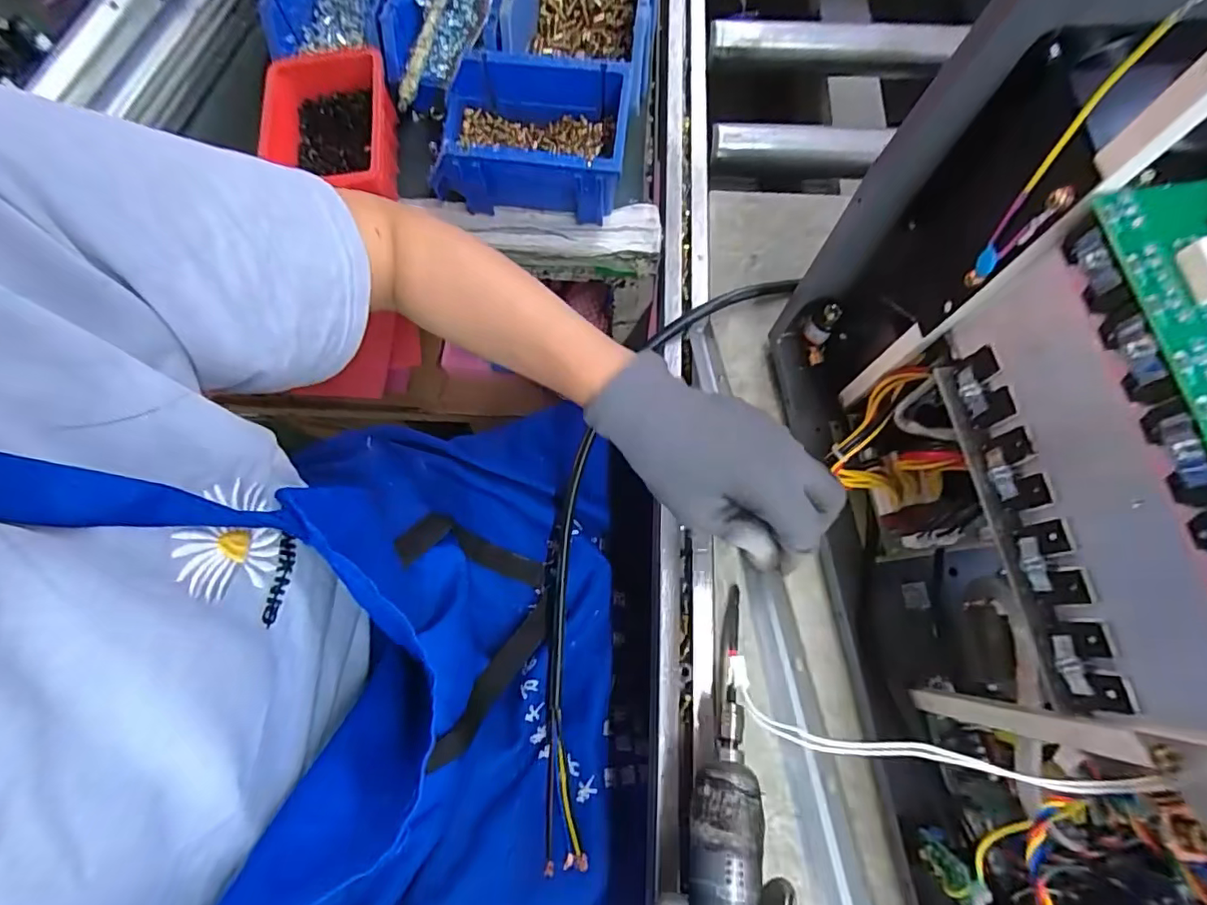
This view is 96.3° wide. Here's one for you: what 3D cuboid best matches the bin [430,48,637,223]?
[{"bbox_3d":[-0.062,-0.260,0.458,0.162,0.076,0.105,5,72,3],"label":"bin"}]

